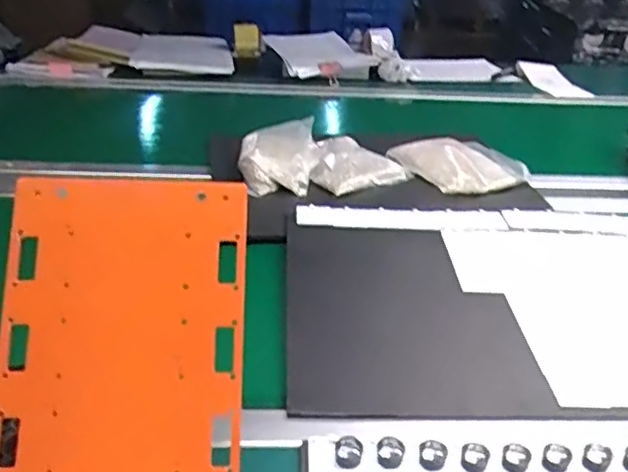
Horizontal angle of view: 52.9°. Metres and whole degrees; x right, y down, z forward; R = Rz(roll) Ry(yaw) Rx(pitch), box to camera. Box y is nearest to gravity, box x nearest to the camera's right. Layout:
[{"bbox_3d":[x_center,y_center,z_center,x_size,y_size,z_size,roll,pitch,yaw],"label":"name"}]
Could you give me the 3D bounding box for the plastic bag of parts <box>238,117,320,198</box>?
[{"bbox_3d":[-0.055,-0.124,0.965,0.115,0.051,0.170,5,30,4],"label":"plastic bag of parts"}]

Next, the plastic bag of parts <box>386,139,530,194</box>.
[{"bbox_3d":[0.234,-0.116,1.003,0.170,0.034,0.169,-14,34,-26],"label":"plastic bag of parts"}]

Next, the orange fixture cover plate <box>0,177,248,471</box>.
[{"bbox_3d":[-0.129,0.077,0.424,0.157,0.235,0.011,2,-10,-5],"label":"orange fixture cover plate"}]

